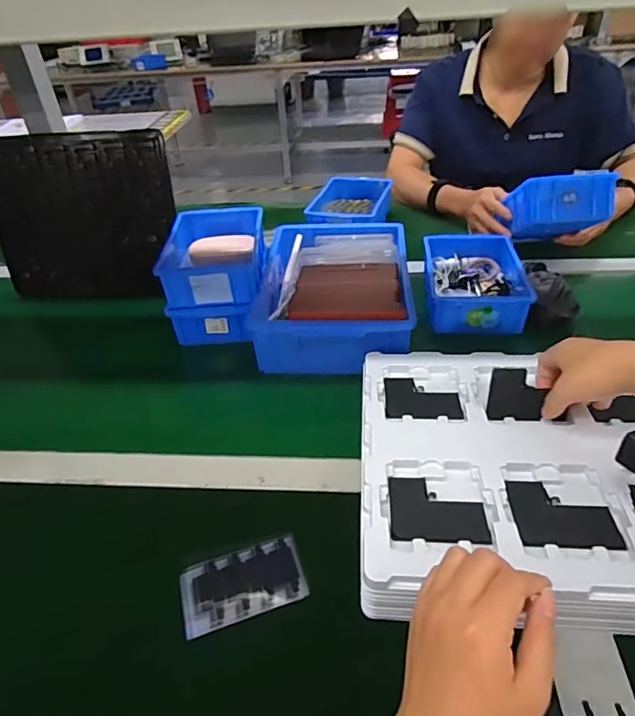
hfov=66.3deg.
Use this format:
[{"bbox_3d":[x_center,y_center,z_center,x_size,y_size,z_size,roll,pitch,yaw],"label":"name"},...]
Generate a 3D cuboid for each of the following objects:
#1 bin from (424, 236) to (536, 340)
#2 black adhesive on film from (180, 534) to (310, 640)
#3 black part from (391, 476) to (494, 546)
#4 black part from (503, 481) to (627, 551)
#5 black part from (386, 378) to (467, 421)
[{"bbox_3d":[0.232,-0.114,0.731,0.130,0.066,0.202,1,38,6],"label":"bin"},{"bbox_3d":[-0.063,0.191,0.415,0.102,0.005,0.060,-14,39,-13],"label":"black adhesive on film"},{"bbox_3d":[0.100,0.127,0.408,0.077,0.004,0.063,0,37,6],"label":"black part"},{"bbox_3d":[0.200,0.128,0.398,0.078,0.005,0.061,0,37,6],"label":"black part"},{"bbox_3d":[0.111,0.043,0.518,0.077,0.005,0.068,0,37,5],"label":"black part"}]

